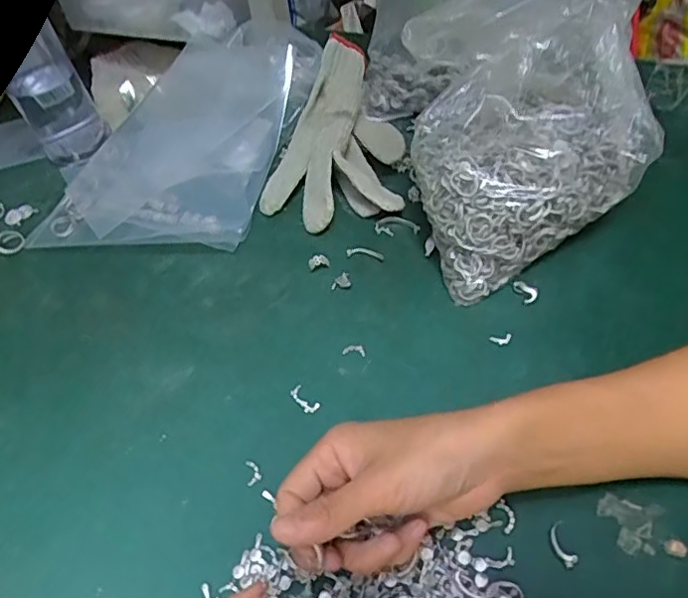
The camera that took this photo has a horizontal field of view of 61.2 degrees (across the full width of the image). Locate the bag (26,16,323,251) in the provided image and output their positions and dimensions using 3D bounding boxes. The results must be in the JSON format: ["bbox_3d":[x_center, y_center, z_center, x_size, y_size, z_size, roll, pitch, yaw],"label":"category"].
[{"bbox_3d":[-0.140,-0.158,0.543,0.191,0.049,0.294,14,68,17],"label":"bag"}]

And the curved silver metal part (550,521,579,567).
[{"bbox_3d":[0.118,0.132,0.315,0.010,0.005,0.023,-14,52,-5],"label":"curved silver metal part"}]

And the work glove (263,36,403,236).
[{"bbox_3d":[-0.008,-0.146,0.510,0.120,0.066,0.182,1,52,7],"label":"work glove"}]

